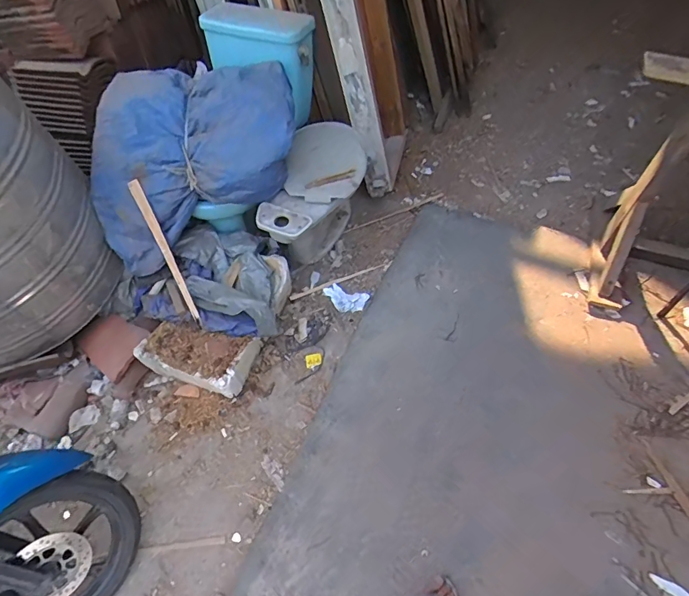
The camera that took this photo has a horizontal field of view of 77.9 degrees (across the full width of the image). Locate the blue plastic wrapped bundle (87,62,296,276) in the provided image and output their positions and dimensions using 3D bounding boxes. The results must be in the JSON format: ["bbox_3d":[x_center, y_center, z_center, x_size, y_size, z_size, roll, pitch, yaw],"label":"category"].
[{"bbox_3d":[-0.553,-0.526,1.559,0.761,0.436,0.503,-20,56,-10],"label":"blue plastic wrapped bundle"}]

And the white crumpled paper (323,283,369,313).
[{"bbox_3d":[-0.003,0.004,1.759,0.185,0.012,0.114,20,60,16],"label":"white crumpled paper"}]

